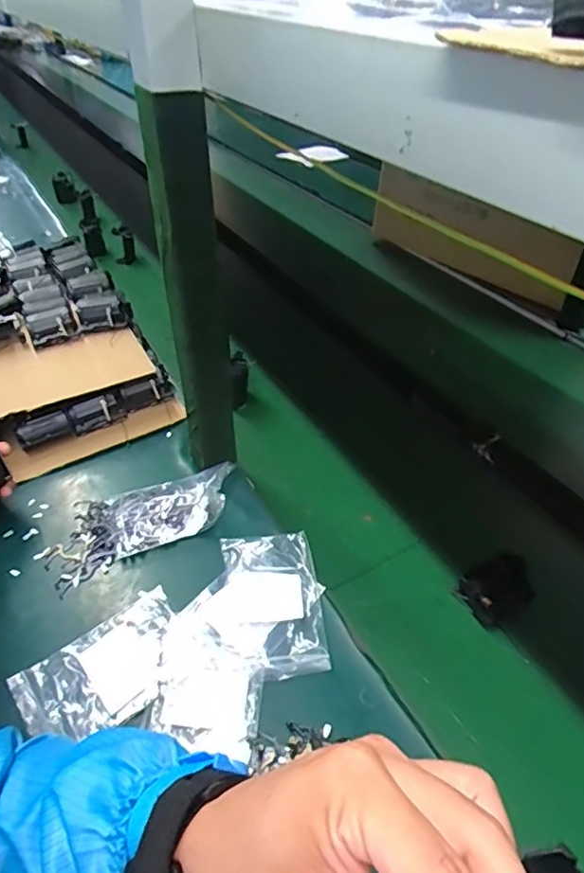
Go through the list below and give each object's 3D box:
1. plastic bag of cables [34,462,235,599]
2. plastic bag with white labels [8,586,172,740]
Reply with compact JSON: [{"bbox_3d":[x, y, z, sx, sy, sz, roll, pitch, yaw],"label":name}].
[{"bbox_3d":[-0.173,0.086,0.627,0.223,0.039,0.107,-19,45,-23],"label":"plastic bag of cables"},{"bbox_3d":[-0.167,0.214,0.502,0.147,0.014,0.096,-28,49,-30],"label":"plastic bag with white labels"}]

